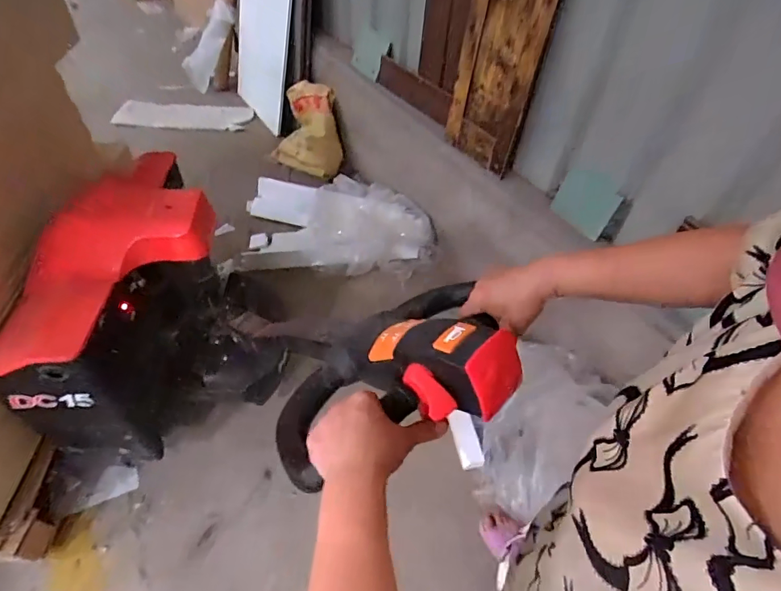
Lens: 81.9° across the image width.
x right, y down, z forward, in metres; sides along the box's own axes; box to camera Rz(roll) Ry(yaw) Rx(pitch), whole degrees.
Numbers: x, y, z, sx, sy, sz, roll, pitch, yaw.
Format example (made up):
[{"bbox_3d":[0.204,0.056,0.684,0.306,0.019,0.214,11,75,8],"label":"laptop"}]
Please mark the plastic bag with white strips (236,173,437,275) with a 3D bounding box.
[{"bbox_3d":[-0.229,-0.335,1.912,0.745,0.192,0.481,-3,50,-5],"label":"plastic bag with white strips"}]

